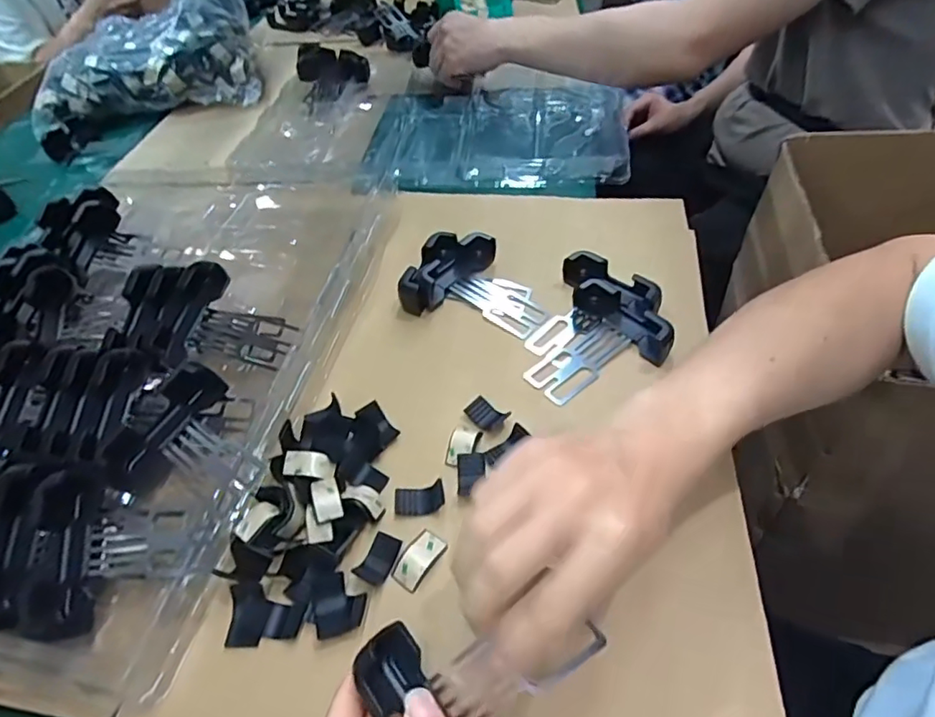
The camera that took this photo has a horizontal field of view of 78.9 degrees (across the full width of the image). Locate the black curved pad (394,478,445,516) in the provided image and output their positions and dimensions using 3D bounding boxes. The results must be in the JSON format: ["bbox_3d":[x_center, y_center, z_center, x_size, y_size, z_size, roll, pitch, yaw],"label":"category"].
[{"bbox_3d":[-0.035,0.101,0.410,0.036,0.009,0.022,-8,47,-1],"label":"black curved pad"}]

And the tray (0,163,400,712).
[{"bbox_3d":[-0.307,-0.016,0.498,0.363,0.077,0.499,6,49,12],"label":"tray"}]

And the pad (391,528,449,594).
[{"bbox_3d":[-0.033,0.133,0.381,0.021,0.004,0.039,25,55,26],"label":"pad"}]

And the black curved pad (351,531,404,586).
[{"bbox_3d":[-0.059,0.132,0.377,0.021,0.011,0.035,15,51,19],"label":"black curved pad"}]

